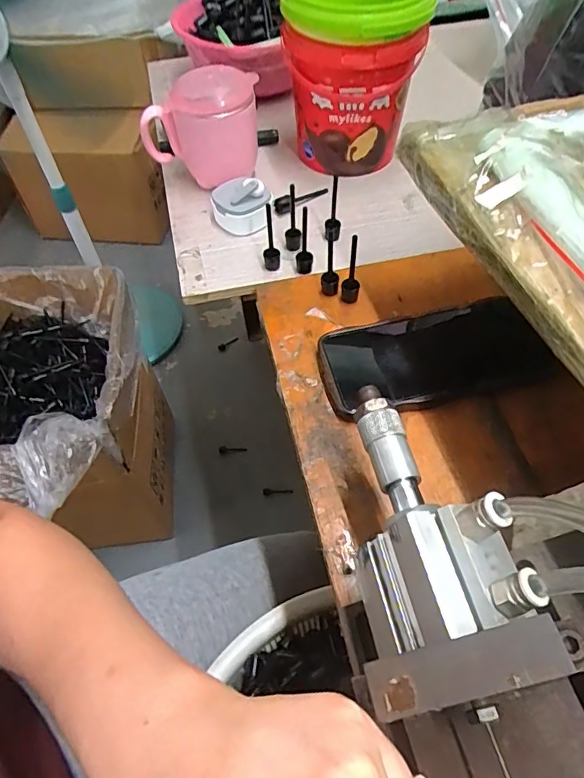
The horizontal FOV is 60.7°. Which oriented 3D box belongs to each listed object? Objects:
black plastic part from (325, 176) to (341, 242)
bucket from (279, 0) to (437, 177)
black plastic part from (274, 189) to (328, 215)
[{"bbox_3d":[0.037,-0.161,0.451,0.015,0.063,0.010,1,55,3],"label":"black plastic part"},{"bbox_3d":[0.057,-0.317,0.503,0.123,0.152,0.137,-3,55,0],"label":"bucket"},{"bbox_3d":[0.009,-0.192,0.503,0.063,0.018,0.010,-32,60,-19],"label":"black plastic part"}]

